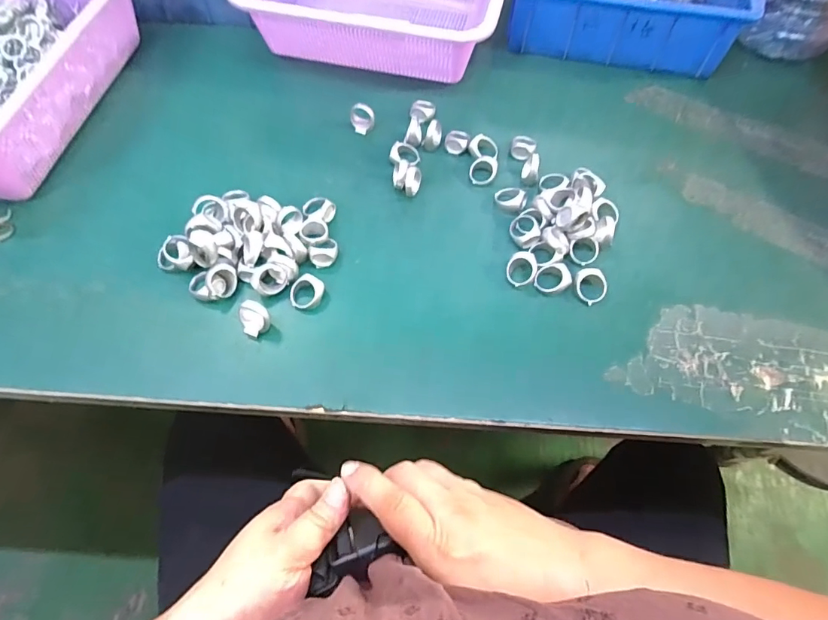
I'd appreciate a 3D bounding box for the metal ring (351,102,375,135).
[{"bbox_3d":[-0.051,-0.190,0.454,0.023,0.029,0.011,11,37,4],"label":"metal ring"}]

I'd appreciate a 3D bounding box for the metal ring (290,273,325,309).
[{"bbox_3d":[-0.085,-0.015,0.363,0.028,0.015,0.023,-26,67,-13],"label":"metal ring"}]

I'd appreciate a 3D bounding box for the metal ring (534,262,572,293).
[{"bbox_3d":[0.111,-0.026,0.369,0.028,0.006,0.024,-22,77,19],"label":"metal ring"}]

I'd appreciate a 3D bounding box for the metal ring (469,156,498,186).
[{"bbox_3d":[0.064,-0.129,0.425,0.025,0.011,0.026,0,64,-1],"label":"metal ring"}]

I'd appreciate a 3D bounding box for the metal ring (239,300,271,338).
[{"bbox_3d":[-0.120,0.007,0.347,0.022,0.026,0.019,-32,68,-15],"label":"metal ring"}]

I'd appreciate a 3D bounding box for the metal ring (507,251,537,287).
[{"bbox_3d":[0.087,-0.033,0.371,0.024,0.014,0.026,0,64,-1],"label":"metal ring"}]

